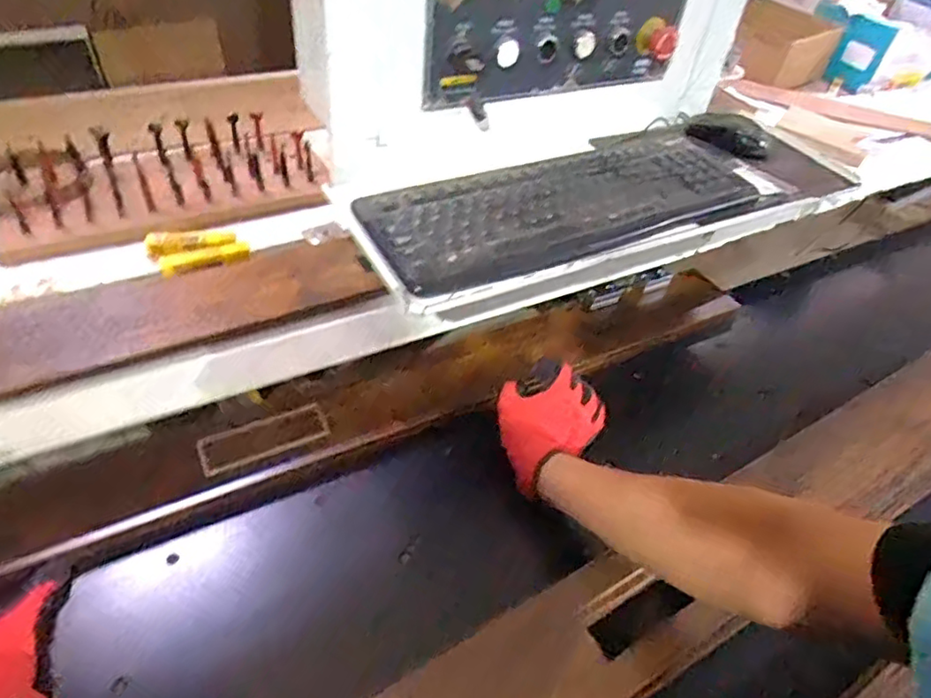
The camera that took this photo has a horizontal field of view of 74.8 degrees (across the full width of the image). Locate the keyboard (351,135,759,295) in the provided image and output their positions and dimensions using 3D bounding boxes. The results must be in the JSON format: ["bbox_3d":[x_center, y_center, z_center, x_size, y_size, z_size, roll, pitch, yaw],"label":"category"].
[{"bbox_3d":[0.121,-0.160,0.645,0.445,0.021,0.149,-18,49,-24],"label":"keyboard"}]

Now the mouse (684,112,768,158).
[{"bbox_3d":[0.345,-0.285,0.796,0.111,0.031,0.071,9,44,2],"label":"mouse"}]

